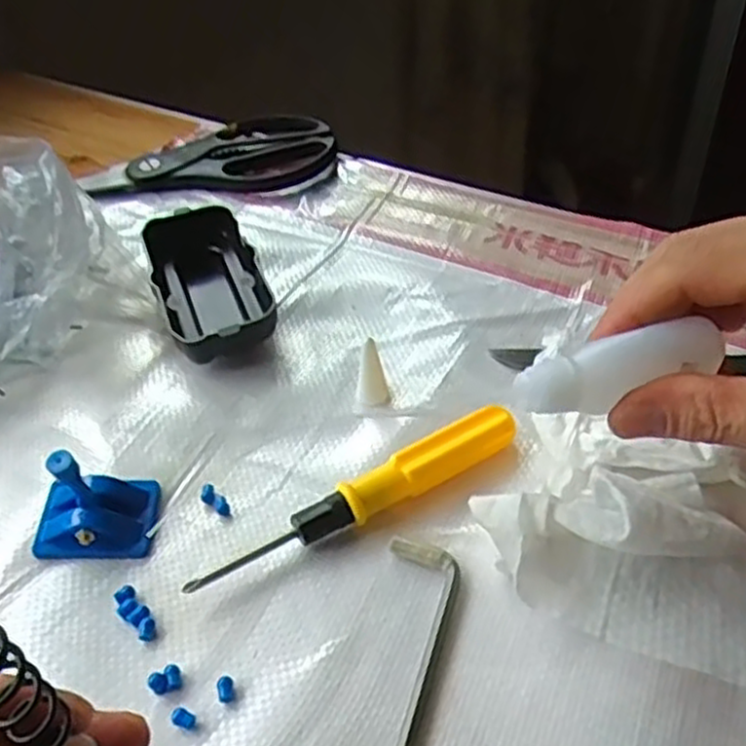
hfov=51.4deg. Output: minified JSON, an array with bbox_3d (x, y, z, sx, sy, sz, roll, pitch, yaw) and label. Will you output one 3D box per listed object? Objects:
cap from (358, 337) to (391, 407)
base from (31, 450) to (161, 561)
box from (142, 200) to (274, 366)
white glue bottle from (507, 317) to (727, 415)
[{"bbox_3d":[0.000,0.000,0.345,0.013,0.029,0.010,-6,43,-1],"label":"cap"},{"bbox_3d":[-0.112,0.046,0.297,0.045,0.044,0.032,-4,43,2],"label":"base"},{"bbox_3d":[-0.086,-0.048,0.401,0.052,0.026,0.101,-18,45,-14],"label":"box"},{"bbox_3d":[0.078,-0.001,0.244,0.067,0.018,0.014,-16,44,-3],"label":"white glue bottle"}]

